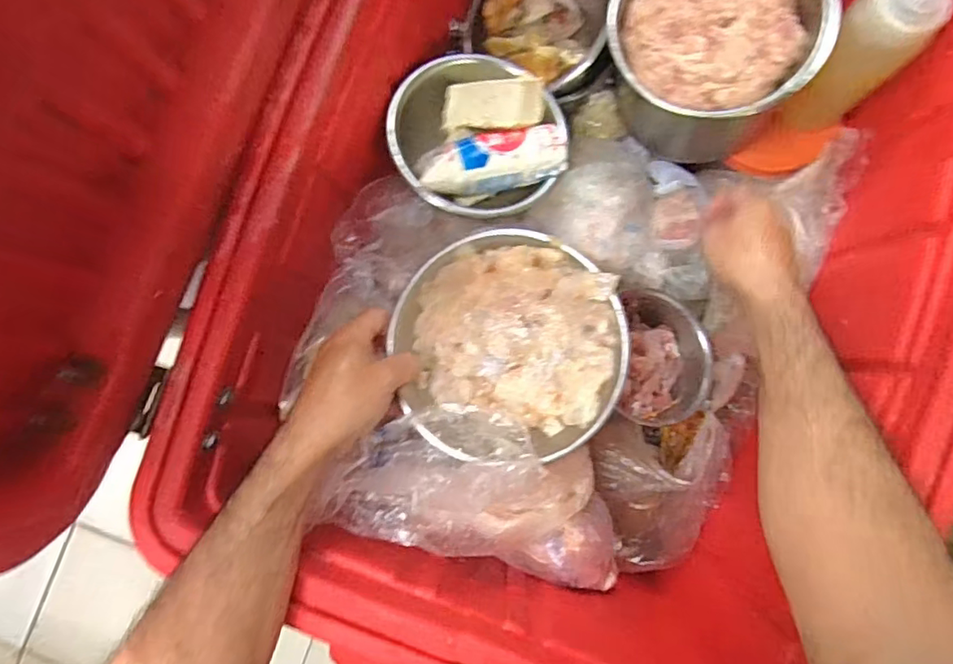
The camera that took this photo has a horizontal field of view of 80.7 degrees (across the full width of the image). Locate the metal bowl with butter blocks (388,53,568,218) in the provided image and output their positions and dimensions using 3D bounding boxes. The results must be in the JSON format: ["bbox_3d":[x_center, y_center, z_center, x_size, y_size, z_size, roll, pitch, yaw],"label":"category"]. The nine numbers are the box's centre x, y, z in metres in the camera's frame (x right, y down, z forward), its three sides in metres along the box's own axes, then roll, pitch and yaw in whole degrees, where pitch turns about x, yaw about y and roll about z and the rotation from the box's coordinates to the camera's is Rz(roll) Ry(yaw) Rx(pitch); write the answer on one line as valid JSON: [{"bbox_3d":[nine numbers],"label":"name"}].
[{"bbox_3d":[0.003,-0.171,0.491,0.152,0.056,0.138,0,86,1],"label":"metal bowl with butter blocks"}]

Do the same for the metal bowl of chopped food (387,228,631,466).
[{"bbox_3d":[0.023,0.009,0.426,0.164,0.063,0.161,1,86,1],"label":"metal bowl of chopped food"}]

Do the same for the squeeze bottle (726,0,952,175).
[{"bbox_3d":[0.322,-0.220,0.498,0.069,0.200,0.055,26,64,3],"label":"squeeze bottle"}]

